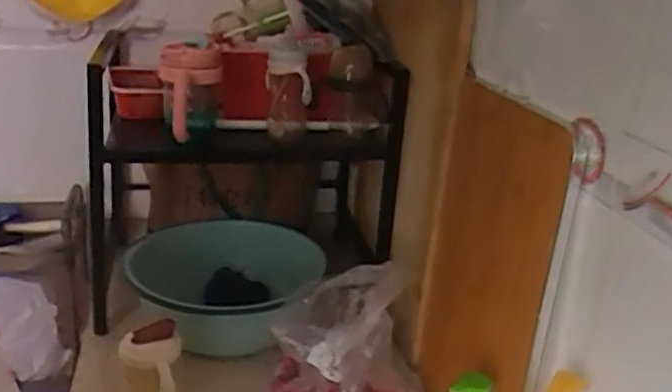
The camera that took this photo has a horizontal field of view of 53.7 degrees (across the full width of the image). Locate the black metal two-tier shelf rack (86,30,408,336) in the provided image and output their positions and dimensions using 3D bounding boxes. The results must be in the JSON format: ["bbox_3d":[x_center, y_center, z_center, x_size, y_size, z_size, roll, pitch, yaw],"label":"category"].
[{"bbox_3d":[-0.176,-0.055,1.183,0.507,0.443,0.379,-1,21,-13],"label":"black metal two-tier shelf rack"}]

